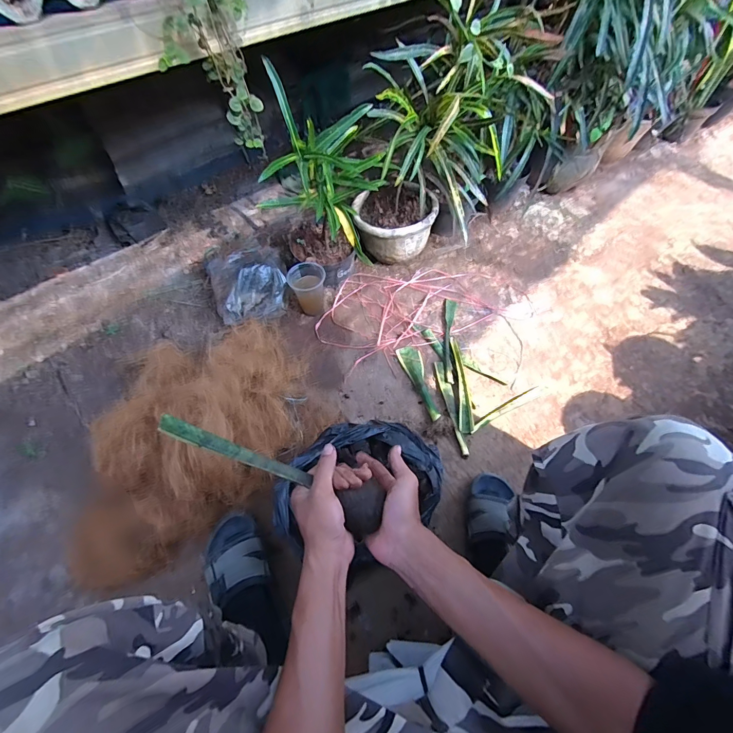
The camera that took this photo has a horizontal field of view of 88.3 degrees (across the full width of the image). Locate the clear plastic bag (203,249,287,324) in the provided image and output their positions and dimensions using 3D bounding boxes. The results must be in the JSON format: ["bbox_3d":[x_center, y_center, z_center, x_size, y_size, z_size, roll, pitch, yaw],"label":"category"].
[{"bbox_3d":[-0.297,-0.203,0.945,0.192,0.090,0.186,-9,59,-5],"label":"clear plastic bag"}]

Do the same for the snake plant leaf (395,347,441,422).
[{"bbox_3d":[0.127,0.036,0.874,0.054,0.019,0.190,-16,63,-9],"label":"snake plant leaf"}]

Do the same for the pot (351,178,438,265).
[{"bbox_3d":[0.075,-0.374,0.995,0.206,0.122,0.186,-2,59,-1],"label":"pot"}]

